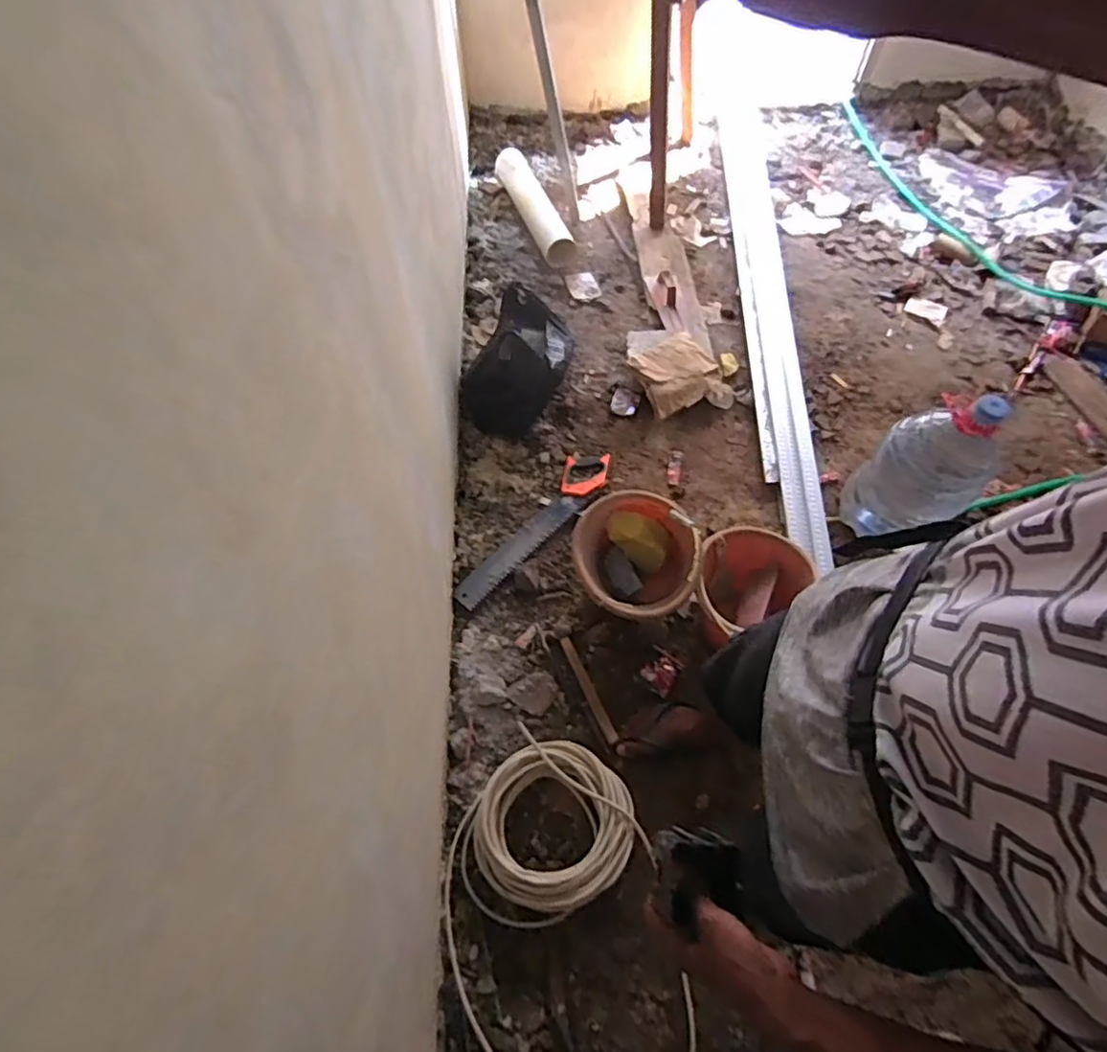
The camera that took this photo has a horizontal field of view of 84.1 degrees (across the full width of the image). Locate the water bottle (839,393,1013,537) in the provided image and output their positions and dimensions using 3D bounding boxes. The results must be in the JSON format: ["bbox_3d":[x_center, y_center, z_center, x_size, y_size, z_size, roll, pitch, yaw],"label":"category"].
[{"bbox_3d":[0.832,-0.122,1.406,0.221,0.422,0.204,31,64,20],"label":"water bottle"}]

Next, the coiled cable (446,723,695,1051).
[{"bbox_3d":[0.040,0.940,0.962,0.419,0.235,1.191,-5,61,-3],"label":"coiled cable"}]

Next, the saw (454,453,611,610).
[{"bbox_3d":[-0.038,0.000,1.610,0.126,0.033,0.568,32,64,20],"label":"saw"}]

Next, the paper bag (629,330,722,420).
[{"bbox_3d":[0.353,-0.487,1.863,0.248,0.092,0.298,-23,60,-12],"label":"paper bag"}]

